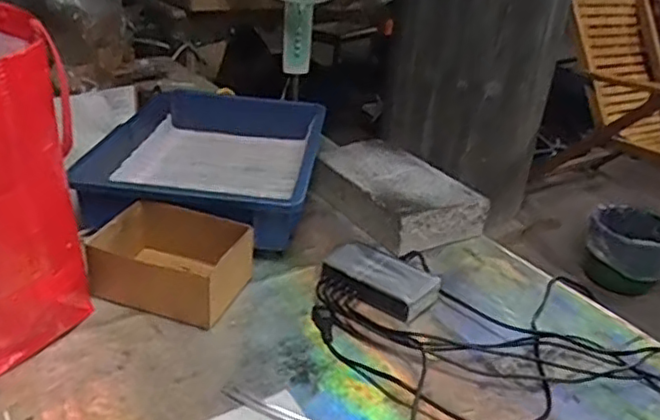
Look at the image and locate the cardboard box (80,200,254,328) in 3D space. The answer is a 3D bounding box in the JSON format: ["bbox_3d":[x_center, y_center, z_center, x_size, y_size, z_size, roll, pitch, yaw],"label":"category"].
[{"bbox_3d":[-0.179,0.059,0.737,0.156,0.077,0.115,11,28,12],"label":"cardboard box"}]

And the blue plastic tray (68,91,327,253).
[{"bbox_3d":[-0.167,-0.070,0.962,0.286,0.102,0.408,5,27,-1],"label":"blue plastic tray"}]

